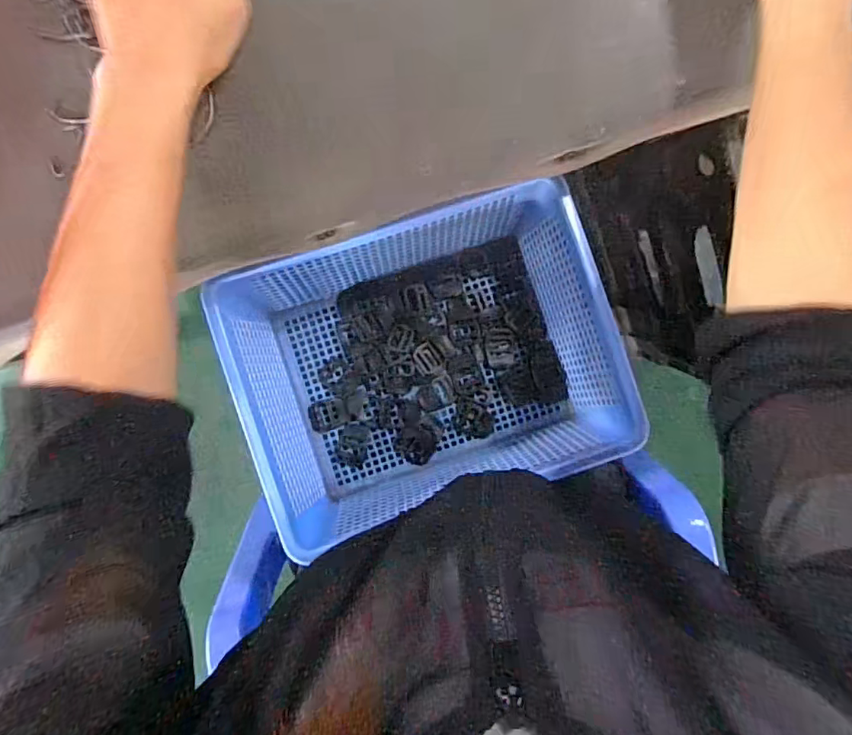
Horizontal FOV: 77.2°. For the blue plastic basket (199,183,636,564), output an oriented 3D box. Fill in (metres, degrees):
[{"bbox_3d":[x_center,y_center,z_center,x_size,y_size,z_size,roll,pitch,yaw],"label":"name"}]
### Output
[{"bbox_3d":[0.000,-0.007,0.459,0.292,0.128,0.210,-18,100,0],"label":"blue plastic basket"}]

